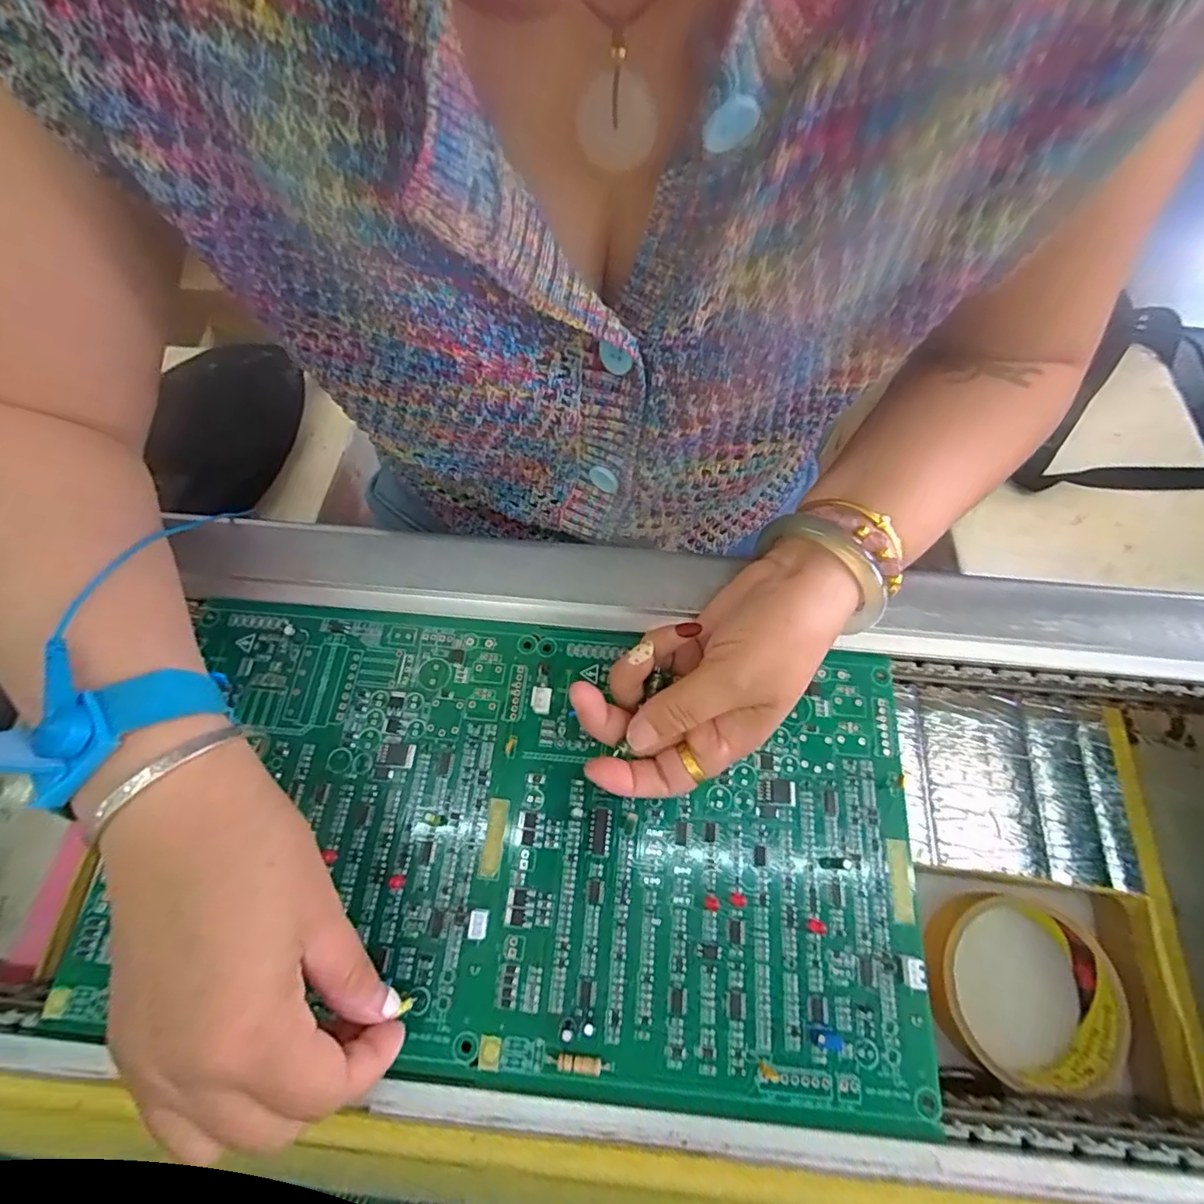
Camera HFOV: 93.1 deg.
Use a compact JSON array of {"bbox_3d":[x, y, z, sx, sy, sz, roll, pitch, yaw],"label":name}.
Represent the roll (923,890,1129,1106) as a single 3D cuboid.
[{"bbox_3d":[0.218,0.197,0.294,0.075,0.039,0.084,-11,68,-3],"label":"roll"}]

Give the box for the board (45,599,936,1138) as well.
[{"bbox_3d":[-0.039,0.102,0.260,0.345,0.009,0.179,6,63,2],"label":"board"}]

